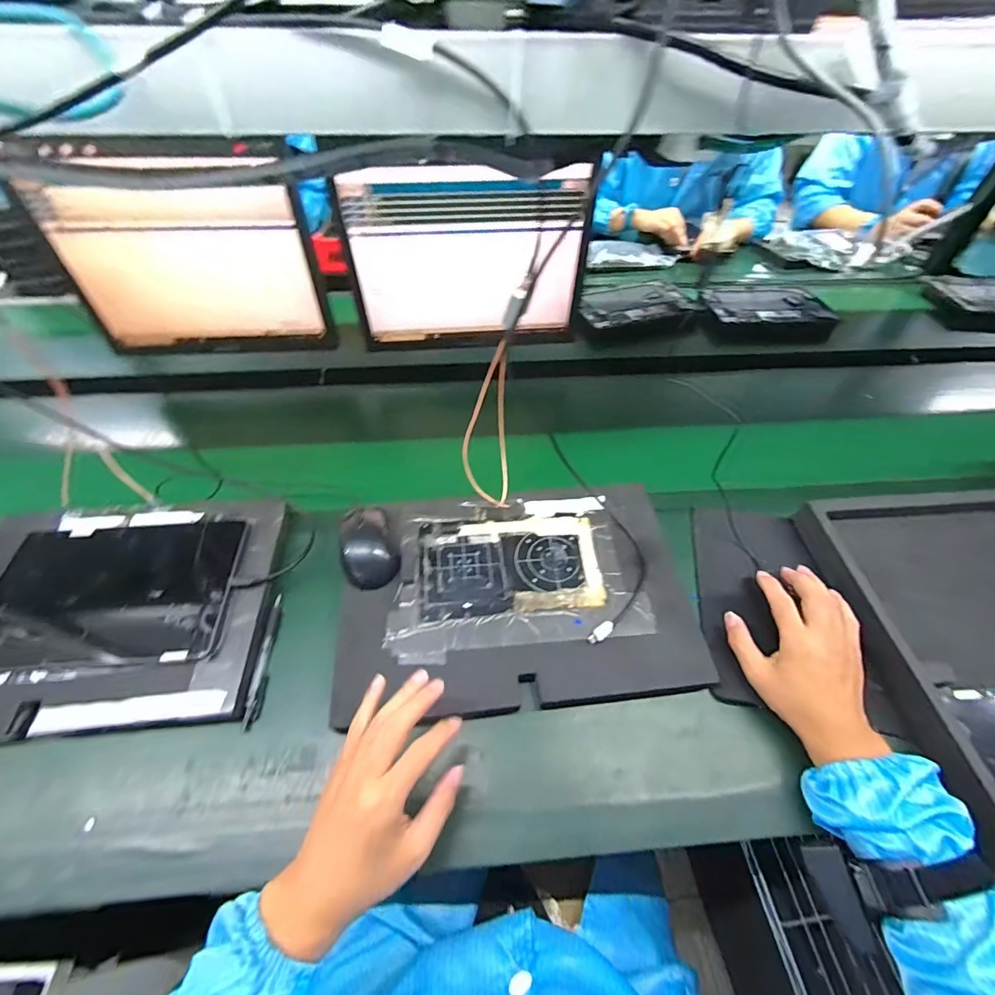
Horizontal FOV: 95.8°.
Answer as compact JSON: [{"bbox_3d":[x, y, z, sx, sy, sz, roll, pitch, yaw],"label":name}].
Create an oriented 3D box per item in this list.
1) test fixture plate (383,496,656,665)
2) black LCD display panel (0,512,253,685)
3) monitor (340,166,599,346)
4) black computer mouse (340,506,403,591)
[{"bbox_3d":[0.015,0.080,0.521,0.270,0.011,0.185,-7,50,-8],"label":"test fixture plate"},{"bbox_3d":[-0.421,0.096,0.495,0.247,0.014,0.188,-4,50,-6],"label":"black LCD display panel"},{"bbox_3d":[-0.044,-0.357,0.702,0.358,0.257,0.040,-1,51,-2],"label":"monitor"},{"bbox_3d":[-0.150,0.053,0.524,0.059,0.028,0.107,-11,52,-10],"label":"black computer mouse"}]

